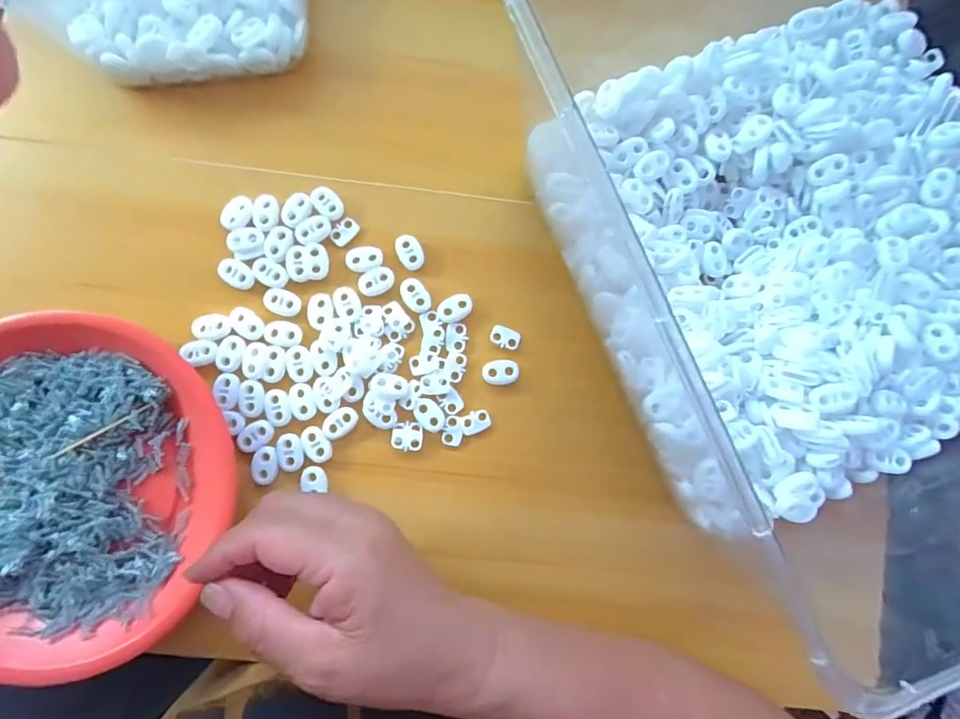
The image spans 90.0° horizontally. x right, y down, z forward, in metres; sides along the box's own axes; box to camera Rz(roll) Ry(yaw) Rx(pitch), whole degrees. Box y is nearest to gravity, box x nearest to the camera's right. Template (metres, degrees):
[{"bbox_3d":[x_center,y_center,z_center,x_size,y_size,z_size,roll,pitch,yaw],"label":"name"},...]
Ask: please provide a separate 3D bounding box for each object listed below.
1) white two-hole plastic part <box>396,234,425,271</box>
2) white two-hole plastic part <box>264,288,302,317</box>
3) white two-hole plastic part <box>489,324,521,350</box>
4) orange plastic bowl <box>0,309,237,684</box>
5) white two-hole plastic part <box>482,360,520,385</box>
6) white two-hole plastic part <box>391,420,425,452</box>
[{"bbox_3d":[-0.044,-0.067,0.300,0.015,0.004,0.023,-30,86,-5],"label":"white two-hole plastic part"},{"bbox_3d":[-0.121,-0.035,0.292,0.022,0.004,0.015,15,84,-1],"label":"white two-hole plastic part"},{"bbox_3d":[0.016,-0.014,0.298,0.019,0.004,0.012,23,84,0],"label":"white two-hole plastic part"},{"bbox_3d":[-0.234,0.068,0.269,0.177,0.040,0.177,0,88,1],"label":"orange plastic bowl"},{"bbox_3d":[0.013,0.008,0.297,0.022,0.004,0.015,-3,85,-3],"label":"white two-hole plastic part"},{"bbox_3d":[-0.044,0.047,0.294,0.019,0.005,0.017,12,84,-1],"label":"white two-hole plastic part"}]

